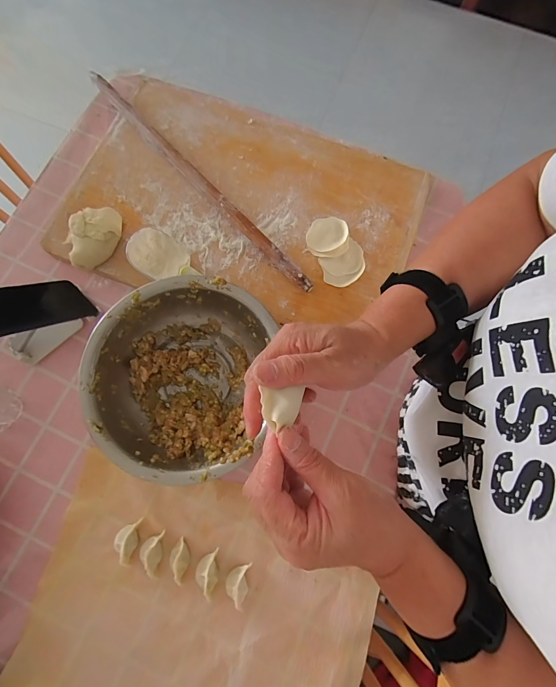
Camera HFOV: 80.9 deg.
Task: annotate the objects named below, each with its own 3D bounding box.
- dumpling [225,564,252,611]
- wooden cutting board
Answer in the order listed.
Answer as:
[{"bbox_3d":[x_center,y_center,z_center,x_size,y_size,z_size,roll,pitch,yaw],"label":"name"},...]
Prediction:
[{"bbox_3d":[-0.056,0.331,0.447,0.031,0.028,0.050,12,77,1],"label":"dumpling"},{"bbox_3d":[-0.067,-0.247,0.574,0.601,0.026,0.389,21,78,3],"label":"wooden cutting board"}]

